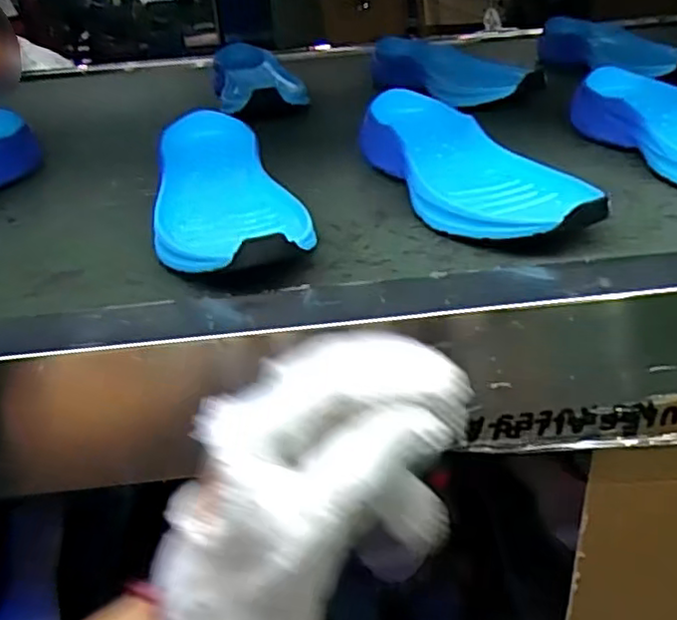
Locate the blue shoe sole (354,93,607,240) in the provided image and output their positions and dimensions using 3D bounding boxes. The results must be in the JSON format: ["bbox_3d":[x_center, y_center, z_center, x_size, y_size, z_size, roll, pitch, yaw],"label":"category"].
[{"bbox_3d":[0.085,-0.104,0.480,0.079,0.053,0.231,-14,32,-15],"label":"blue shoe sole"}]

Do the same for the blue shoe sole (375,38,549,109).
[{"bbox_3d":[0.121,-0.271,0.757,0.099,0.037,0.264,-17,33,-20],"label":"blue shoe sole"}]

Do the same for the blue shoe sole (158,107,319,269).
[{"bbox_3d":[-0.087,-0.086,0.475,0.091,0.051,0.234,-13,31,-13],"label":"blue shoe sole"}]

